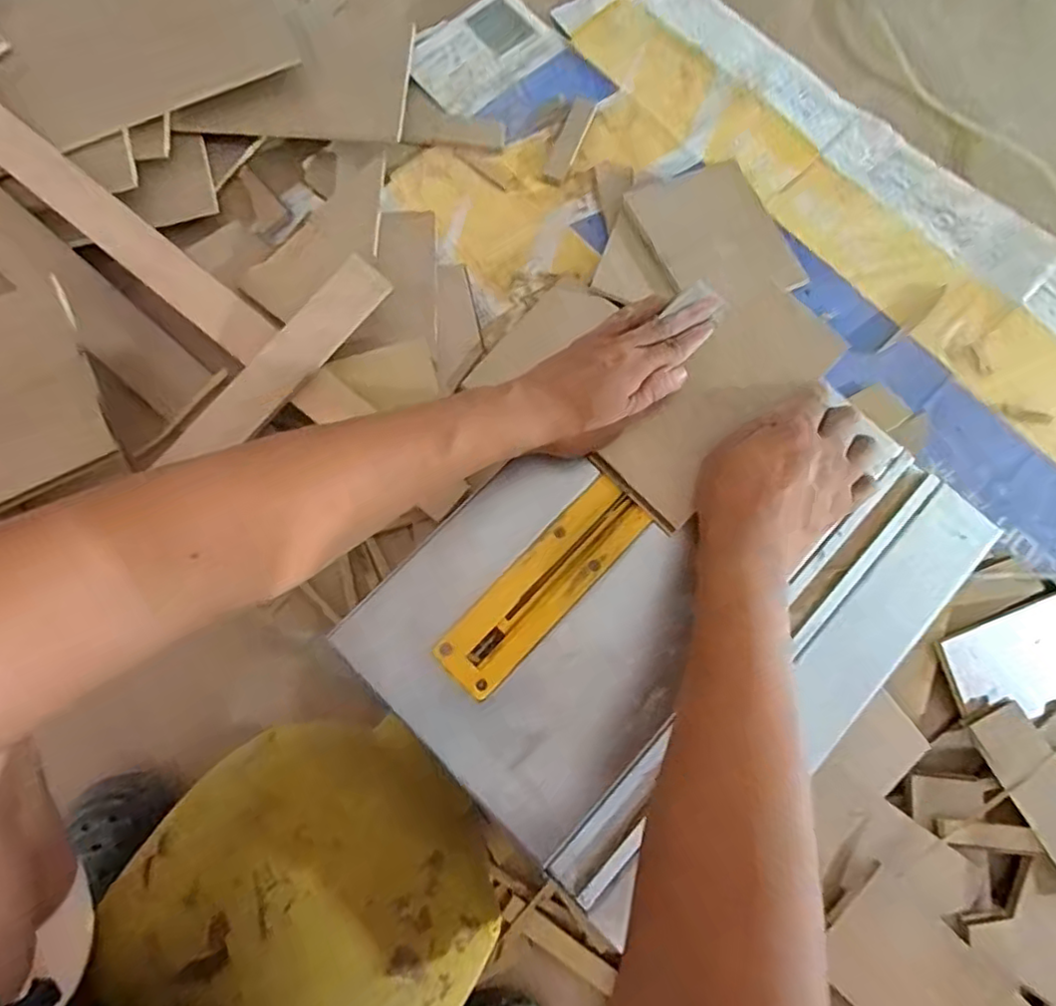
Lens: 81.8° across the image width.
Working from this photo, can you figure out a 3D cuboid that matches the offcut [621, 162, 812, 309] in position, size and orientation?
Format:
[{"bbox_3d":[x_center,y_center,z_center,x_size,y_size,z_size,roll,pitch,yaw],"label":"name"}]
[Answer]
[{"bbox_3d":[0.244,-0.347,0.794,0.188,0.014,0.201,-24,78,-17],"label":"offcut"}]

